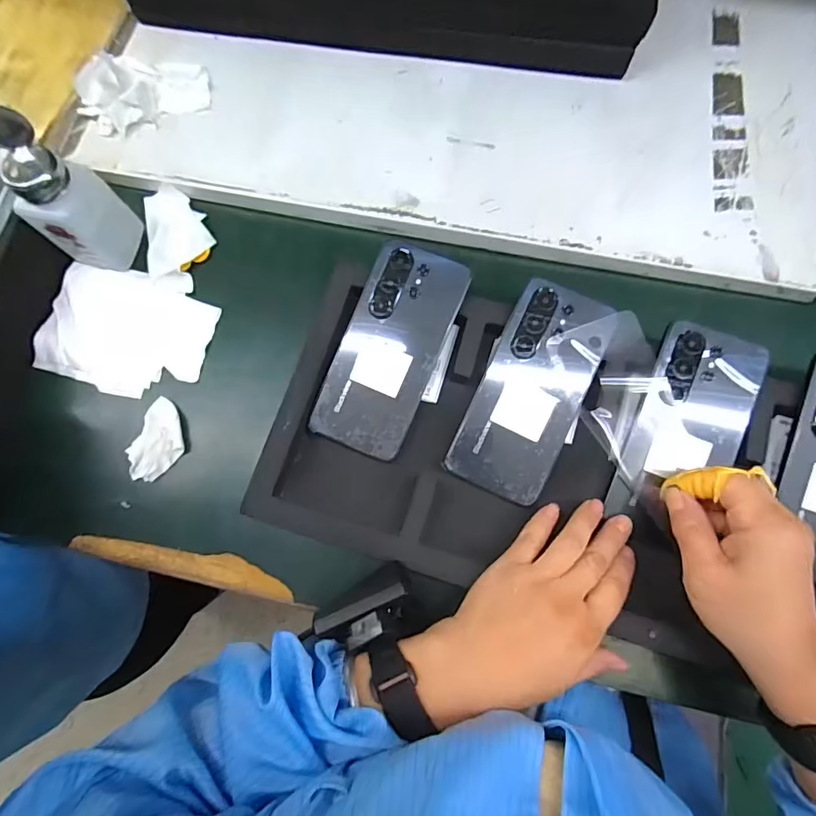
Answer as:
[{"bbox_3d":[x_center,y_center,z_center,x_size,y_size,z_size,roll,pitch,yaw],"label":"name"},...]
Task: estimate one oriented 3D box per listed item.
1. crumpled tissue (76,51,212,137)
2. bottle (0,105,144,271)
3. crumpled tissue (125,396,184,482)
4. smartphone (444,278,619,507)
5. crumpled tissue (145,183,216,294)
[{"bbox_3d":[-0.252,-0.308,0.447,0.114,0.026,0.079,-22,77,-5],"label":"crumpled tissue"},{"bbox_3d":[-0.271,-0.163,0.376,0.053,0.111,0.056,7,77,2],"label":"bottle"},{"bbox_3d":[-0.204,0.026,0.387,0.034,0.021,0.067,7,77,2],"label":"crumpled tissue"},{"bbox_3d":[0.098,-0.014,0.367,0.077,0.004,0.168,25,88,5],"label":"smartphone"},{"bbox_3d":[-0.212,-0.159,0.434,0.057,0.014,0.108,-13,77,-2],"label":"crumpled tissue"}]

